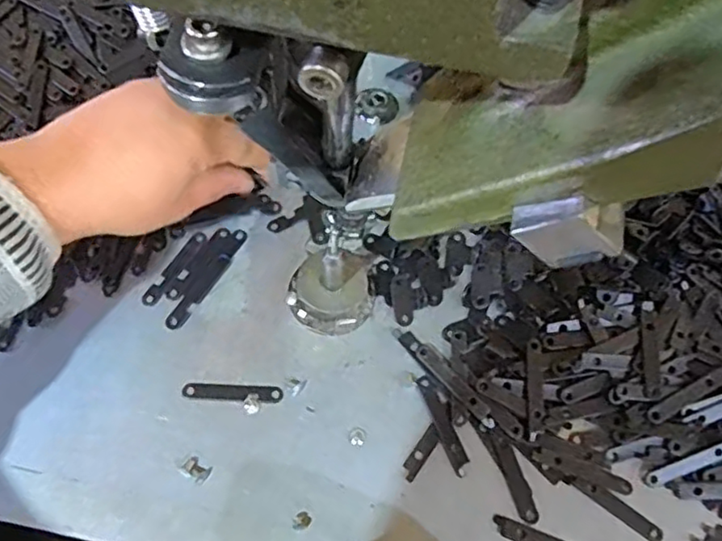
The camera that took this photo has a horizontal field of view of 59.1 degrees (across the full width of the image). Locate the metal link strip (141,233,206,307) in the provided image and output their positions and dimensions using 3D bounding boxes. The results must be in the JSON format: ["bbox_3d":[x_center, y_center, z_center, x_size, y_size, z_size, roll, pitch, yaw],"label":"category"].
[{"bbox_3d":[-0.106,-0.001,0.363,0.009,0.004,0.051,31,71,9],"label":"metal link strip"}]

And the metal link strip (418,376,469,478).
[{"bbox_3d":[0.043,0.080,0.334,0.009,0.004,0.053,-20,72,-10],"label":"metal link strip"}]

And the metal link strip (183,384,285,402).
[{"bbox_3d":[-0.068,0.064,0.336,0.051,0.004,0.008,2,69,-2],"label":"metal link strip"}]

